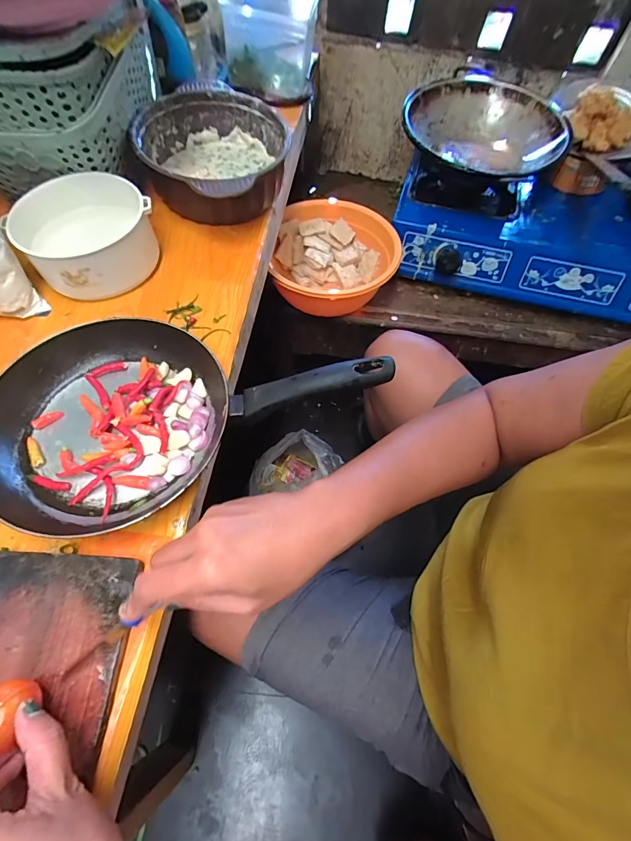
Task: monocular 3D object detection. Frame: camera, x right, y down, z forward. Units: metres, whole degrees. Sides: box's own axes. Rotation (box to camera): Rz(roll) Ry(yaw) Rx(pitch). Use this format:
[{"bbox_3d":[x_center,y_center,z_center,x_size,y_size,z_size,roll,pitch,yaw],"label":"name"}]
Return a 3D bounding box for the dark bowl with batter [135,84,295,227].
[{"bbox_3d":[-0.143,-0.375,0.566,0.204,0.088,0.210,1,61,-1],"label":"dark bowl with batter"}]

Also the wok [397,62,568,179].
[{"bbox_3d":[0.333,-0.569,0.783,0.296,0.085,0.307,34,65,16],"label":"wok"}]

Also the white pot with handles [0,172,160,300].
[{"bbox_3d":[-0.278,-0.228,0.489,0.145,0.074,0.137,1,61,-1],"label":"white pot with handles"}]

